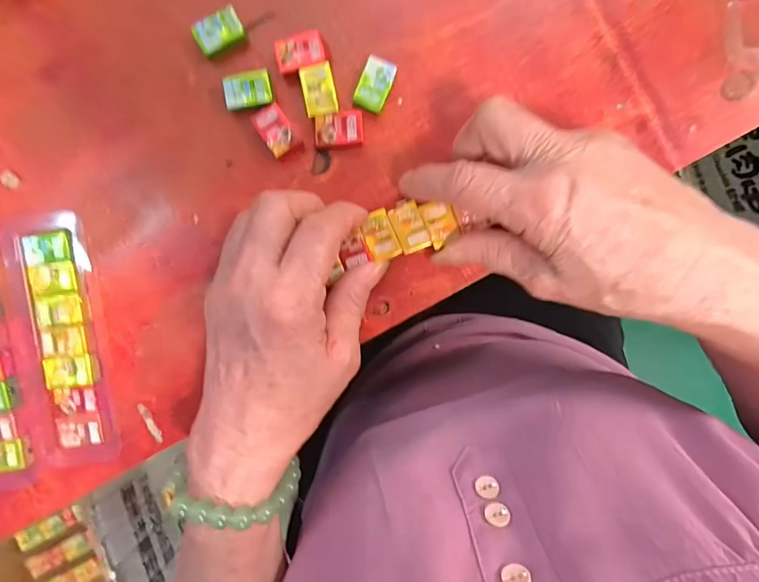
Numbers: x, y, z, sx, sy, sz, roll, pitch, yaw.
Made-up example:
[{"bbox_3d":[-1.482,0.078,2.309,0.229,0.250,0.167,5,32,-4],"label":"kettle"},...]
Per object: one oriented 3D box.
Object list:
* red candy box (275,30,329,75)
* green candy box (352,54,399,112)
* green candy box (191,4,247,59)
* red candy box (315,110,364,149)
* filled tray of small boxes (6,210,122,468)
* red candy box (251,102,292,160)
[{"bbox_3d":[-0.042,-0.128,0.223,0.026,0.009,0.019,-13,92,2],"label":"red candy box"},{"bbox_3d":[-0.002,-0.110,0.224,0.016,0.009,0.026,23,93,0],"label":"green candy box"},{"bbox_3d":[-0.086,-0.139,0.223,0.026,0.010,0.018,-30,92,2],"label":"green candy box"},{"bbox_3d":[-0.022,-0.087,0.225,0.026,0.009,0.018,-5,93,1],"label":"red candy box"},{"bbox_3d":[-0.179,0.029,0.232,0.049,0.009,0.139,-6,93,1],"label":"filled tray of small boxes"},{"bbox_3d":[-0.056,-0.087,0.225,0.016,0.008,0.026,-33,92,2],"label":"red candy box"}]

